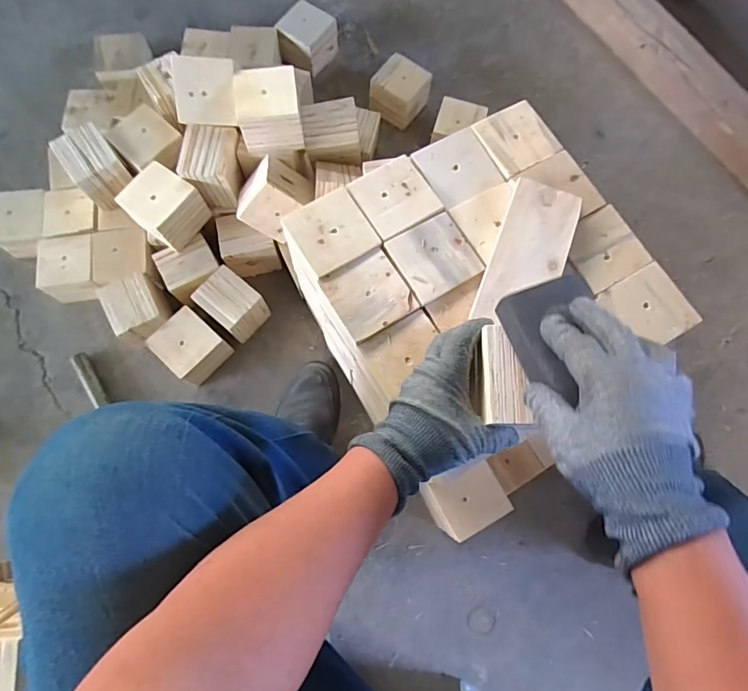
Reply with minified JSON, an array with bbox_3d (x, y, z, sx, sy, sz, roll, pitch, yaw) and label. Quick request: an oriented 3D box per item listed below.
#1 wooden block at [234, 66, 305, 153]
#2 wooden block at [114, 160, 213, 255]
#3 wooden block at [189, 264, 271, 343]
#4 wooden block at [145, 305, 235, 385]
[{"bbox_3d":[-0.161,-0.369,0.710,0.098,0.065,0.103,-4,76,-2],"label":"wooden block"},{"bbox_3d":[-0.345,-0.228,0.746,0.106,0.068,0.097,35,78,7],"label":"wooden block"},{"bbox_3d":[-0.246,-0.071,0.799,0.096,0.093,0.079,40,79,8],"label":"wooden block"},{"bbox_3d":[-0.314,0.002,0.785,0.099,0.084,0.094,39,79,8],"label":"wooden block"}]

